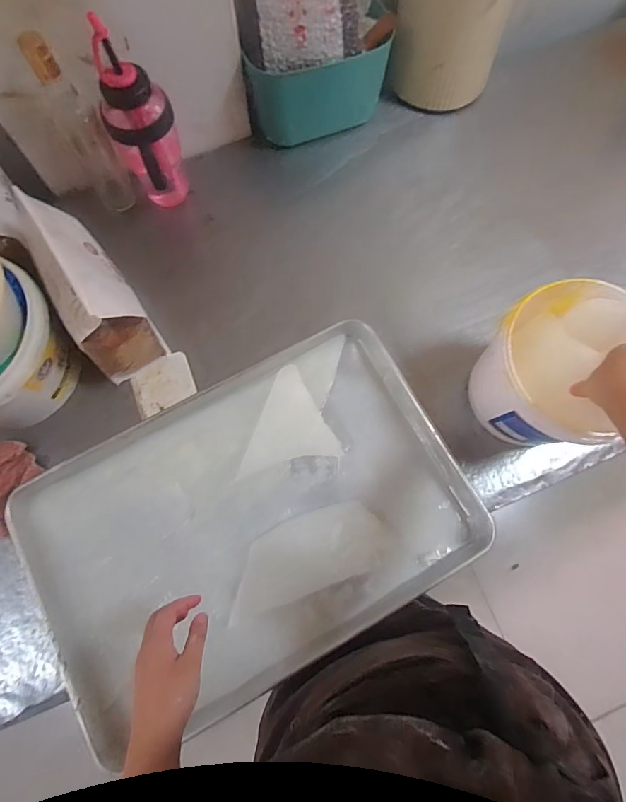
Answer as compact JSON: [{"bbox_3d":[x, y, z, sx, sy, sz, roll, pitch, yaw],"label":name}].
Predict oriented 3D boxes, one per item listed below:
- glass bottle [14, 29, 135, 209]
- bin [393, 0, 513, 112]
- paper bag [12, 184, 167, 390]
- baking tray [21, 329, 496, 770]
[{"bbox_3d":[-0.351,-0.406,0.675,0.064,0.258,0.058,-29,77,-8],"label":"glass bottle"},{"bbox_3d":[0.240,-0.660,0.770,0.191,0.208,0.137,13,75,3],"label":"bin"},{"bbox_3d":[-0.325,-0.156,0.638,0.106,0.198,0.193,-36,78,-9],"label":"paper bag"},{"bbox_3d":[-0.083,0.171,0.635,0.589,0.044,0.400,-28,77,-8],"label":"baking tray"}]

